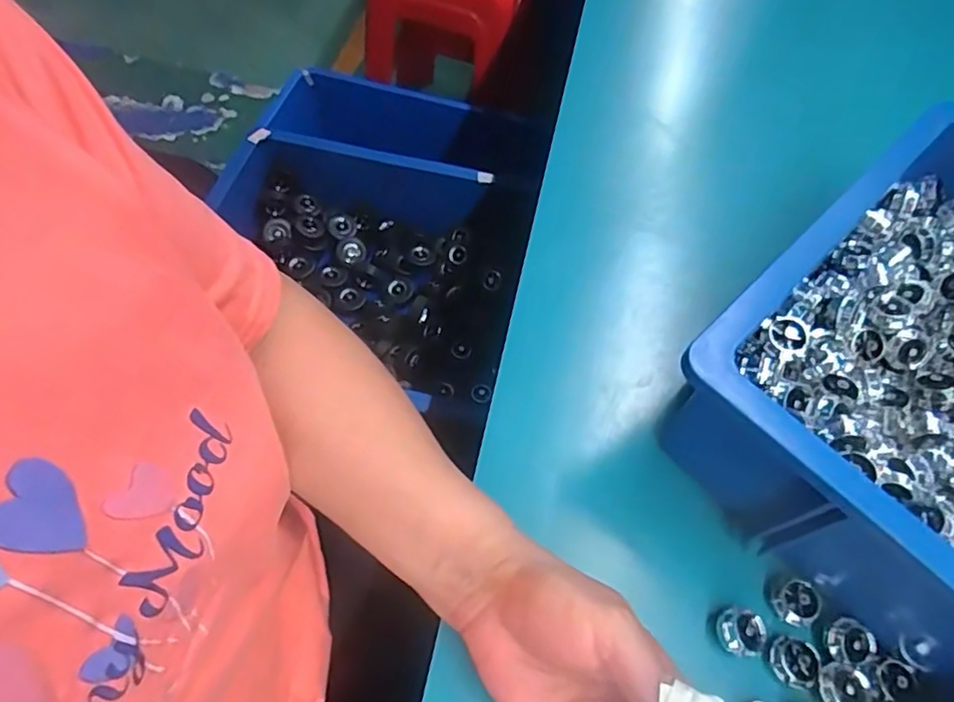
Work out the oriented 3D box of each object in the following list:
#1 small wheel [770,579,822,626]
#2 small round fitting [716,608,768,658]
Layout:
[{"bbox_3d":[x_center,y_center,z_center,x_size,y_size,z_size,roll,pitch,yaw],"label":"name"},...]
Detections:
[{"bbox_3d":[0.176,0.138,0.335,0.025,0.012,0.022,27,63,12],"label":"small wheel"},{"bbox_3d":[0.141,0.150,0.325,0.022,0.012,0.022,1,60,-2],"label":"small round fitting"}]

